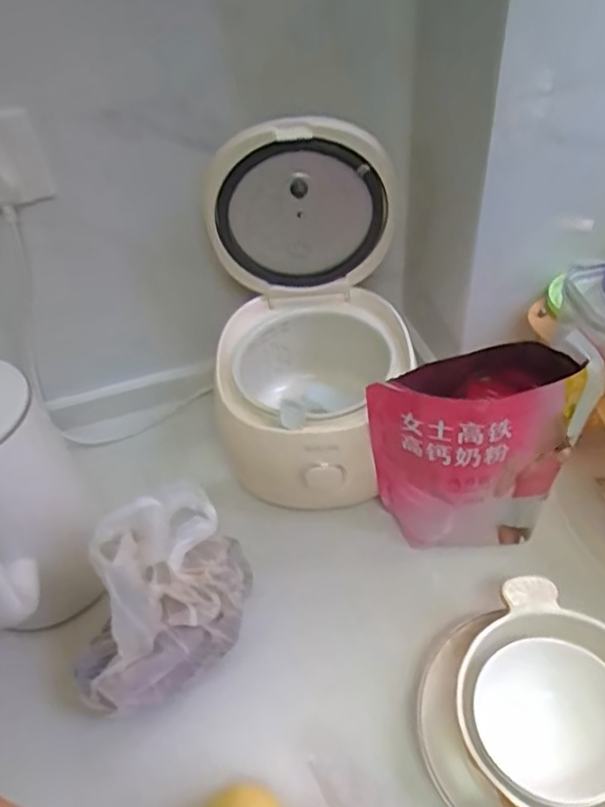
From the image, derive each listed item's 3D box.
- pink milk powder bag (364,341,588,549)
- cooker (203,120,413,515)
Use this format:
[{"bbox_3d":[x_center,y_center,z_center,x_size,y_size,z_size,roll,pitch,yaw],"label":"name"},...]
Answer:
[{"bbox_3d":[0.160,0.051,0.625,0.180,0.217,0.076,-8,46,-2],"label":"pink milk powder bag"},{"bbox_3d":[0.002,-0.076,0.683,0.188,0.351,0.273,-3,46,3],"label":"cooker"}]

